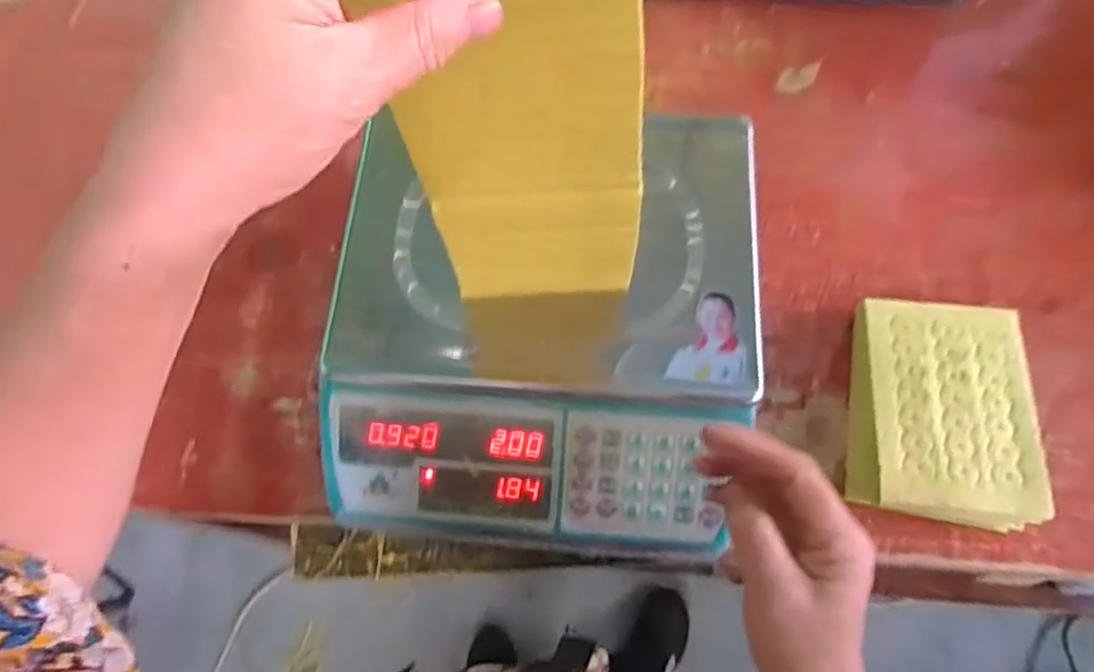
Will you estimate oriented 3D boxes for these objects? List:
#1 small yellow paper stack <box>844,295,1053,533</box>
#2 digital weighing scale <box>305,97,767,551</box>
[{"bbox_3d":[0.301,0.060,0.527,0.130,0.046,0.171,8,71,4],"label":"small yellow paper stack"},{"bbox_3d":[-0.001,-0.012,0.514,0.298,0.128,0.318,4,70,2],"label":"digital weighing scale"}]

